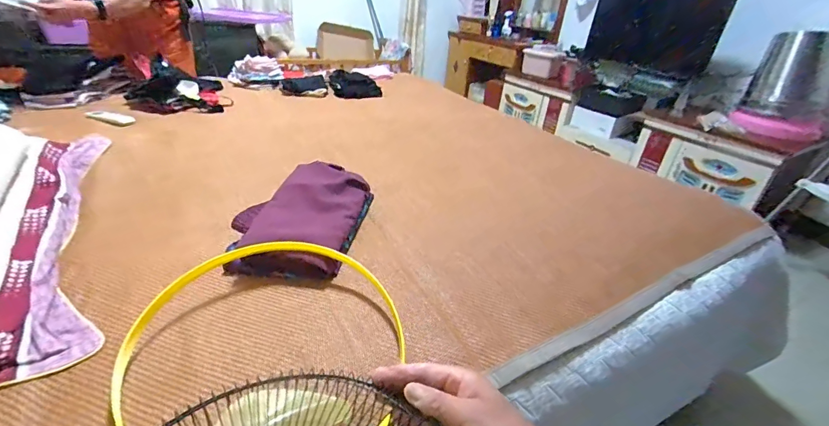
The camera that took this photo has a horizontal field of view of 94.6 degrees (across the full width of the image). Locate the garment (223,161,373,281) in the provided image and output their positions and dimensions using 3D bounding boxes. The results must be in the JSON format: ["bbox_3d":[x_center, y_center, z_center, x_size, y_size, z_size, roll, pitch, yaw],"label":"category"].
[{"bbox_3d":[-0.209,-0.001,0.744,0.207,0.084,0.300,10,31,6],"label":"garment"}]

